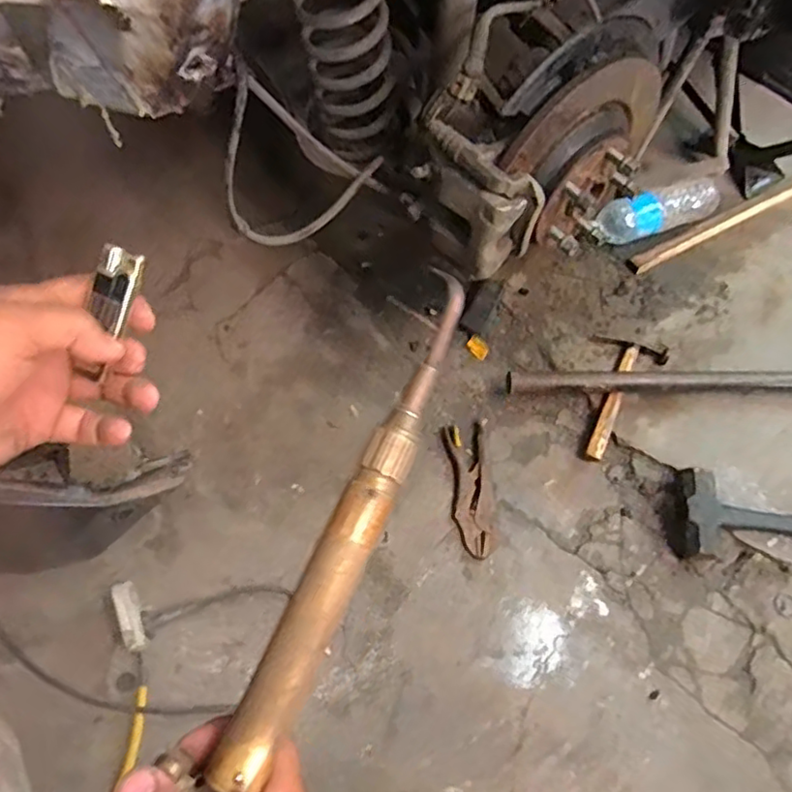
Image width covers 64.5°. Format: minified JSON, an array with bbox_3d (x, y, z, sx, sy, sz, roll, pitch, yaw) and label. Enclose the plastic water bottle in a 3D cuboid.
[{"bbox_3d":[0.484,-0.330,1.155,0.233,0.072,0.060,-19,63,-8],"label":"plastic water bottle"}]

